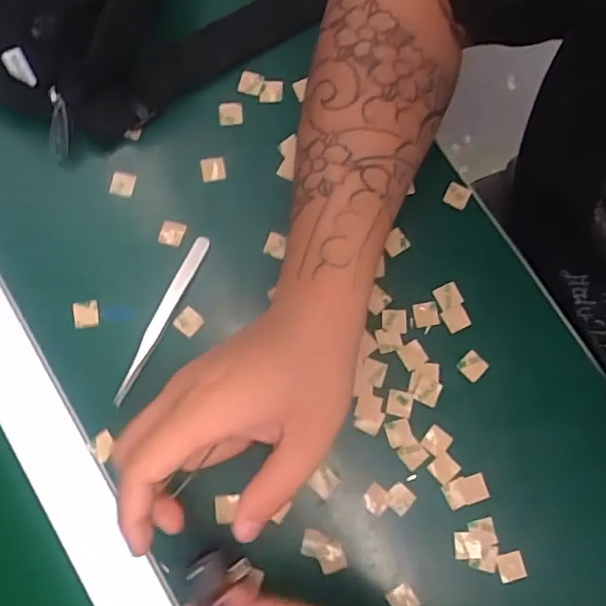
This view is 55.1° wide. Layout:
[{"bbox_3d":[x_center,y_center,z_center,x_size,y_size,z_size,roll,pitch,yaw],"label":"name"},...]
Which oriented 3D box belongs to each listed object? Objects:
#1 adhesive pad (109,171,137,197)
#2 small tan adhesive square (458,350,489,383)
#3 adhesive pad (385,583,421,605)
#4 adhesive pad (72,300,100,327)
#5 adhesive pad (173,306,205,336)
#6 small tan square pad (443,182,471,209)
[{"bbox_3d":[-0.122,-0.080,0.393,0.016,0.006,0.015,10,80,1],"label":"adhesive pad"},{"bbox_3d":[0.109,0.040,0.372,0.016,0.004,0.016,41,82,6],"label":"small tan adhesive square"},{"bbox_3d":[0.060,0.177,0.344,0.016,0.004,0.015,-29,81,-5],"label":"adhesive pad"},{"bbox_3d":[-0.139,0.007,0.373,0.016,0.004,0.017,-7,77,-14],"label":"adhesive pad"},{"bbox_3d":[-0.074,0.012,0.375,0.015,0.006,0.015,39,82,6],"label":"adhesive pad"},{"bbox_3d":[0.105,-0.073,0.397,0.015,0.005,0.015,27,81,4],"label":"small tan square pad"}]

